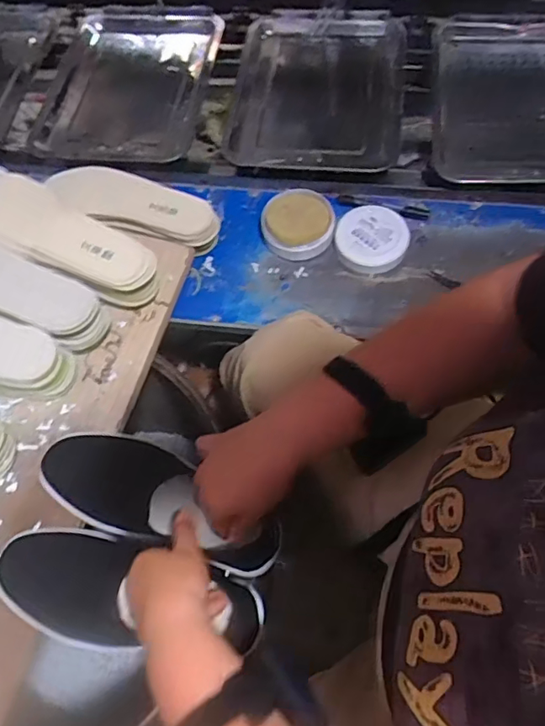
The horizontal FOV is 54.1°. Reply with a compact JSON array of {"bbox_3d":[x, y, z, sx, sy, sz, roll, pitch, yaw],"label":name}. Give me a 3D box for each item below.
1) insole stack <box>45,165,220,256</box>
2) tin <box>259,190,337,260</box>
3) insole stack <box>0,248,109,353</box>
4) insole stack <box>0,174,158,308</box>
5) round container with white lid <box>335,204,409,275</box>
[{"bbox_3d":[-0.197,-0.229,0.758,0.249,0.048,0.105,18,65,-4],"label":"insole stack"},{"bbox_3d":[0.038,-0.202,0.783,0.106,0.041,0.108,-1,64,3],"label":"tin"},{"bbox_3d":[-0.326,-0.081,0.664,0.250,0.088,0.095,20,67,13],"label":"insole stack"},{"bbox_3d":[-0.268,-0.152,0.699,0.265,0.071,0.104,31,70,17],"label":"insole stack"},{"bbox_3d":[0.143,-0.182,0.771,0.099,0.022,0.110,11,65,9],"label":"round container with white lid"}]

